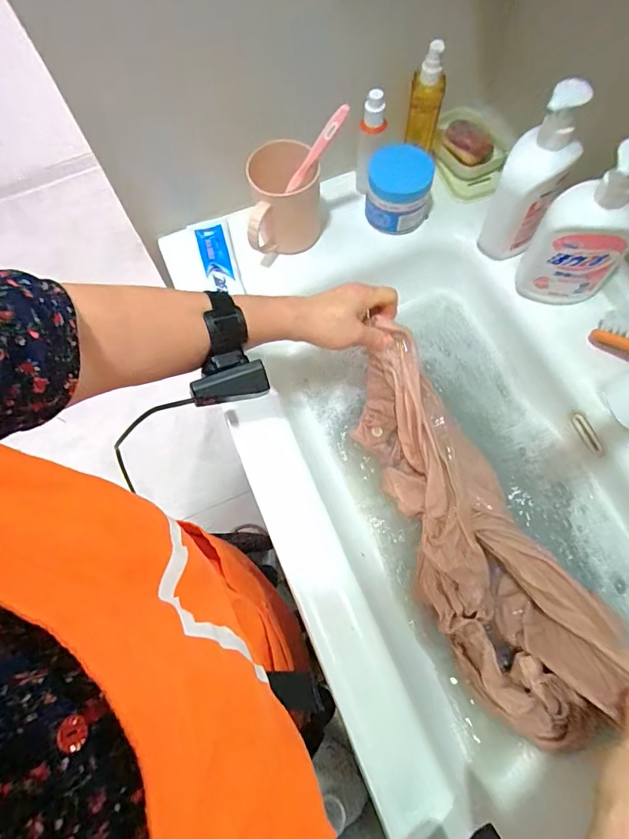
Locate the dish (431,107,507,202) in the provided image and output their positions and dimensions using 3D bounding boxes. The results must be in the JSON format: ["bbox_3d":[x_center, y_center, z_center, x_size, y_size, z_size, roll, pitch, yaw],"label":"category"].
[{"bbox_3d":[0.207,-0.356,0.626,0.094,0.043,0.102,15,71,8],"label":"dish"}]

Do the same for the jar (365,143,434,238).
[{"bbox_3d":[0.109,-0.290,0.591,0.080,0.073,0.066,12,70,8],"label":"jar"}]

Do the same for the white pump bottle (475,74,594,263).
[{"bbox_3d":[0.237,-0.260,0.511,0.061,0.193,0.055,28,73,13],"label":"white pump bottle"}]

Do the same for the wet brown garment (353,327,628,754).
[{"bbox_3d":[0.164,0.121,0.491,0.123,0.159,0.423,-23,74,-6],"label":"wet brown garment"}]

